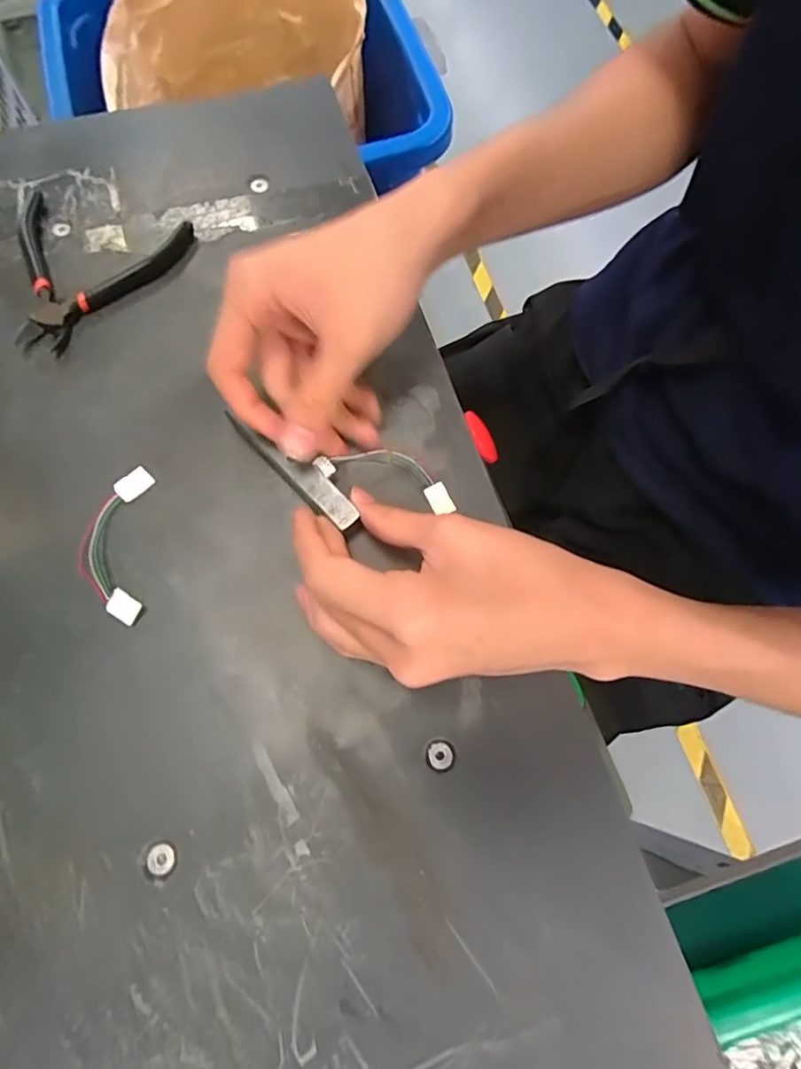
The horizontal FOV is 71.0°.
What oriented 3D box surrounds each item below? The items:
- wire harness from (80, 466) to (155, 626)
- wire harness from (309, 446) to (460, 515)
[{"bbox_3d":[-0.146,0.004,0.287,0.031,0.004,0.082,-4,70,-2],"label":"wire harness"},{"bbox_3d":[-0.006,-0.035,0.303,0.076,0.009,0.026,17,88,-3],"label":"wire harness"}]

